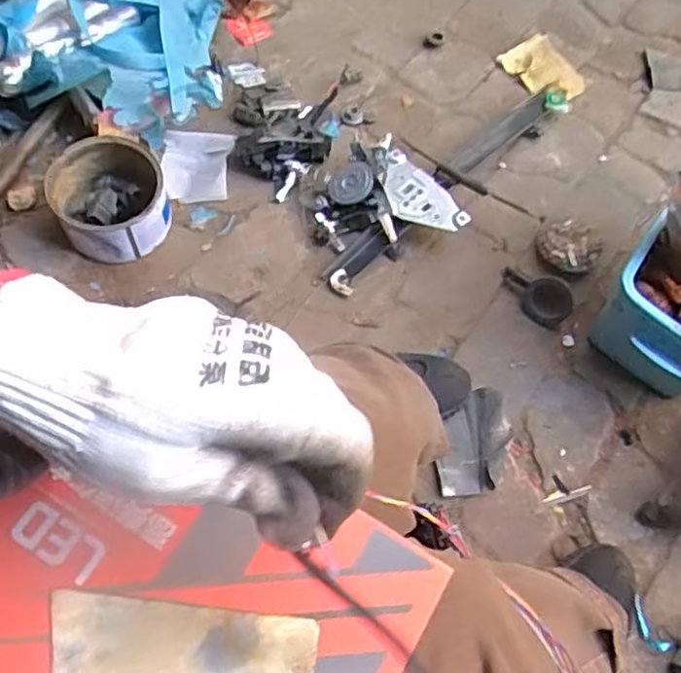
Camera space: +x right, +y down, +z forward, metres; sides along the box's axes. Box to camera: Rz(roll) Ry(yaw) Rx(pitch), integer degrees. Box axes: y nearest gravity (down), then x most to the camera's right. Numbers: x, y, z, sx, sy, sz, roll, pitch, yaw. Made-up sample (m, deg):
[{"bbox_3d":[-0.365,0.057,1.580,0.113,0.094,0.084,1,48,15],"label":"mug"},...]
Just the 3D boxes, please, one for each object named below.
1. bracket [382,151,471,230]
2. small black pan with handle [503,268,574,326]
[{"bbox_3d":[0.113,-0.197,0.983,0.149,0.035,0.082,41,70,14],"label":"bracket"},{"bbox_3d":[0.271,-0.060,0.949,0.105,0.046,0.055,35,69,12],"label":"small black pan with handle"}]

